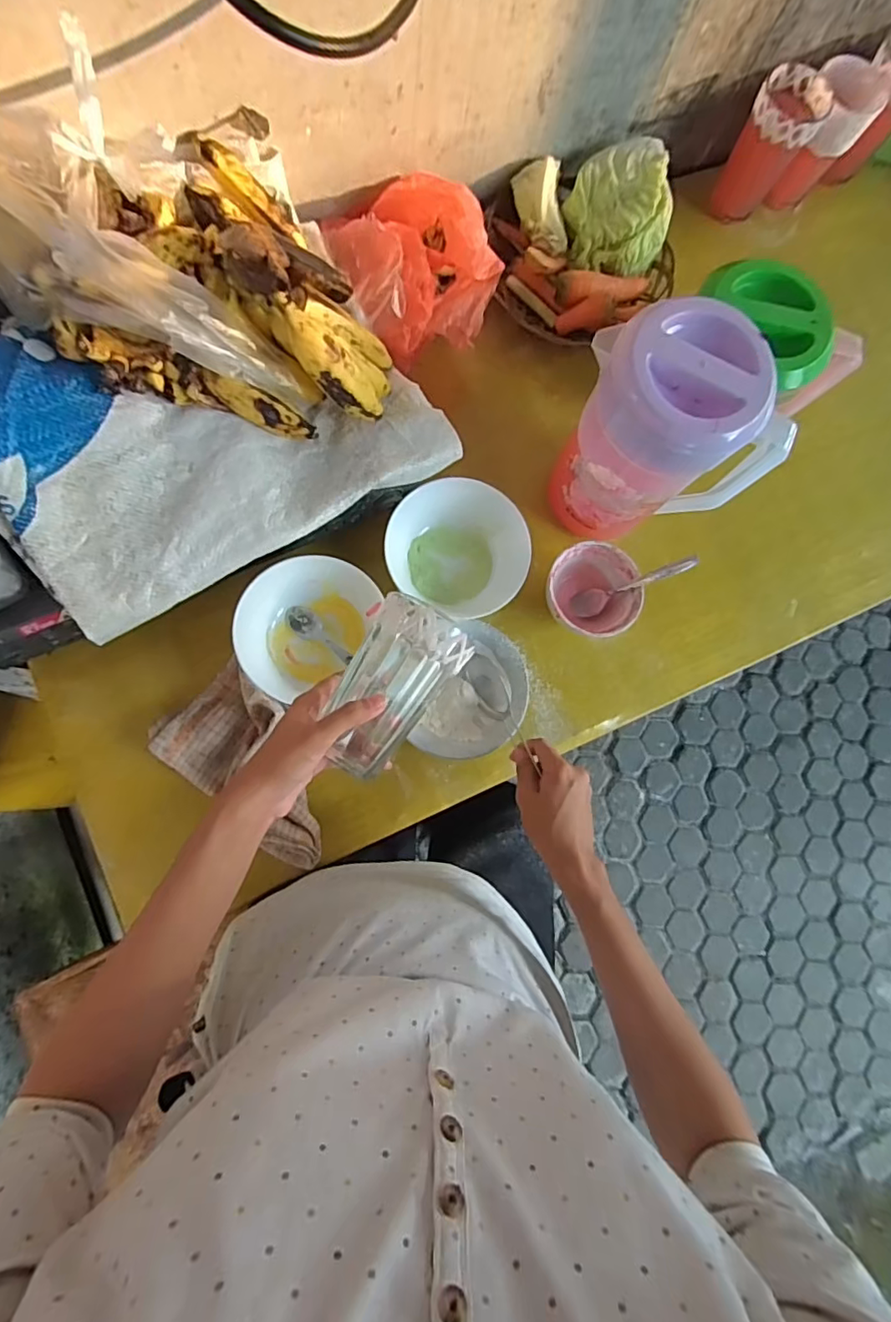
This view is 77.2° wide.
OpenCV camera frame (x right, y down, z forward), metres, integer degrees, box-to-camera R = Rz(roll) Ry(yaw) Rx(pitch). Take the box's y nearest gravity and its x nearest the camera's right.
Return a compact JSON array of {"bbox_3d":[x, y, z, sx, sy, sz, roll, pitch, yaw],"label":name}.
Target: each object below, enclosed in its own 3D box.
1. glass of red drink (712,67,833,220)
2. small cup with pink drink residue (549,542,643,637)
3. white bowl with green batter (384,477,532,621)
[{"bbox_3d":[0.374,-0.602,0.657,0.073,0.114,0.081,32,81,-2],"label":"glass of red drink"},{"bbox_3d":[0.148,-0.071,0.589,0.095,0.064,0.088,1,83,-7],"label":"small cup with pink drink residue"},{"bbox_3d":[0.014,-0.116,0.585,0.142,0.051,0.128,30,81,-2],"label":"white bowl with green batter"}]

